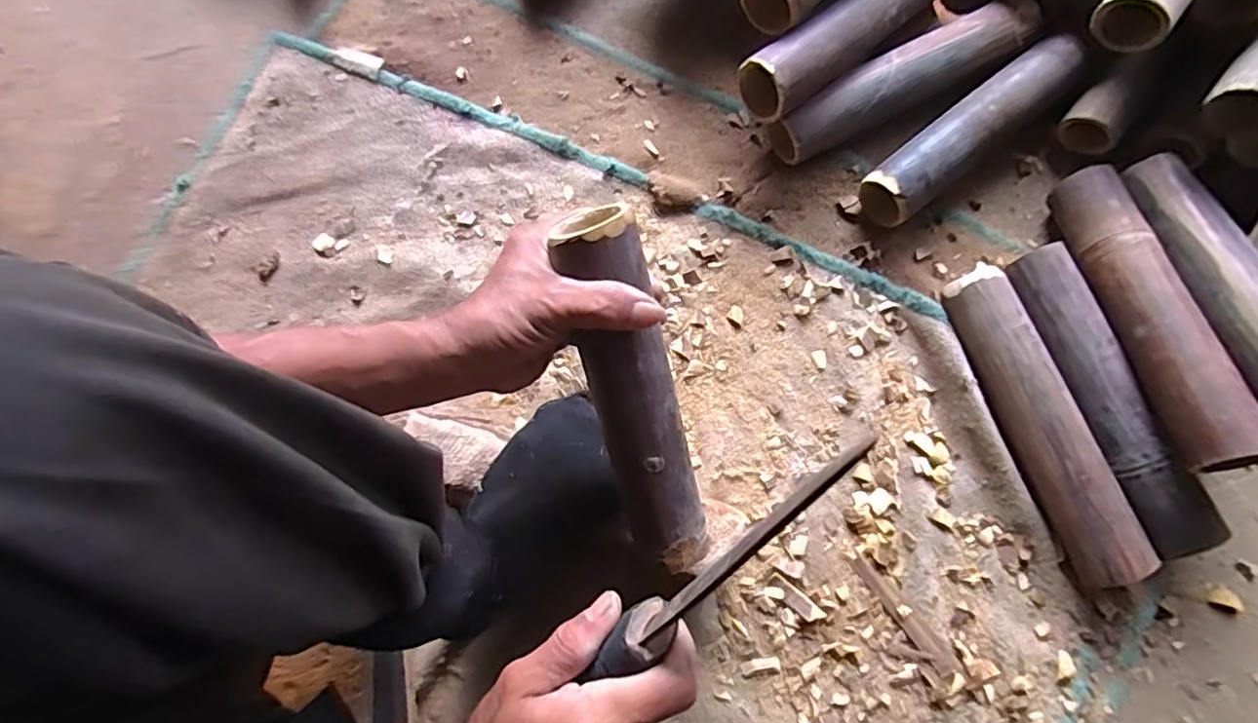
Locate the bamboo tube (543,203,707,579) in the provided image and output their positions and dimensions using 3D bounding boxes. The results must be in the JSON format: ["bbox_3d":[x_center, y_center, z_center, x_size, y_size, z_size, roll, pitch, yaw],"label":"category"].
[{"bbox_3d":[0.004,0.027,0.427,0.056,0.049,0.266,-15,113,-1],"label":"bamboo tube"}]

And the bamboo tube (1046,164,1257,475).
[{"bbox_3d":[0.431,-0.043,0.516,0.056,0.049,0.268,-8,65,0],"label":"bamboo tube"}]

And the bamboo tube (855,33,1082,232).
[{"bbox_3d":[0.323,-0.215,0.595,0.240,0.058,0.054,-39,81,-5],"label":"bamboo tube"}]

